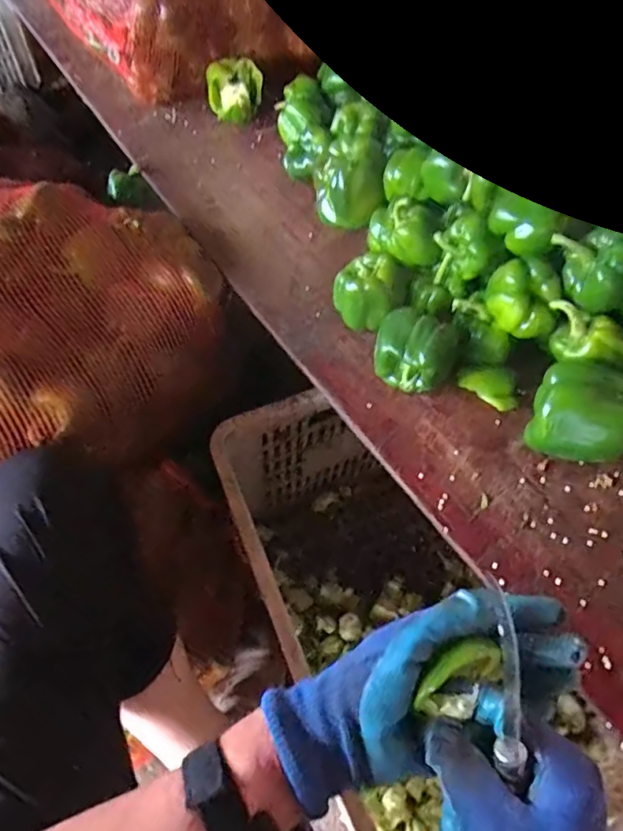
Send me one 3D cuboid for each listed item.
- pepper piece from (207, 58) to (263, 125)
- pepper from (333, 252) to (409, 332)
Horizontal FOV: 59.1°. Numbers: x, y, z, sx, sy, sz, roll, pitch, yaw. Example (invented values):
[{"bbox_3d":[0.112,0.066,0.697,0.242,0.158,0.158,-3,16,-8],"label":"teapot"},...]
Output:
[{"bbox_3d":[-0.119,-0.505,0.862,0.084,0.089,0.045,-4,13,-7],"label":"pepper piece"},{"bbox_3d":[0.065,-0.135,0.634,0.073,0.078,0.070,1,56,-2],"label":"pepper"}]

